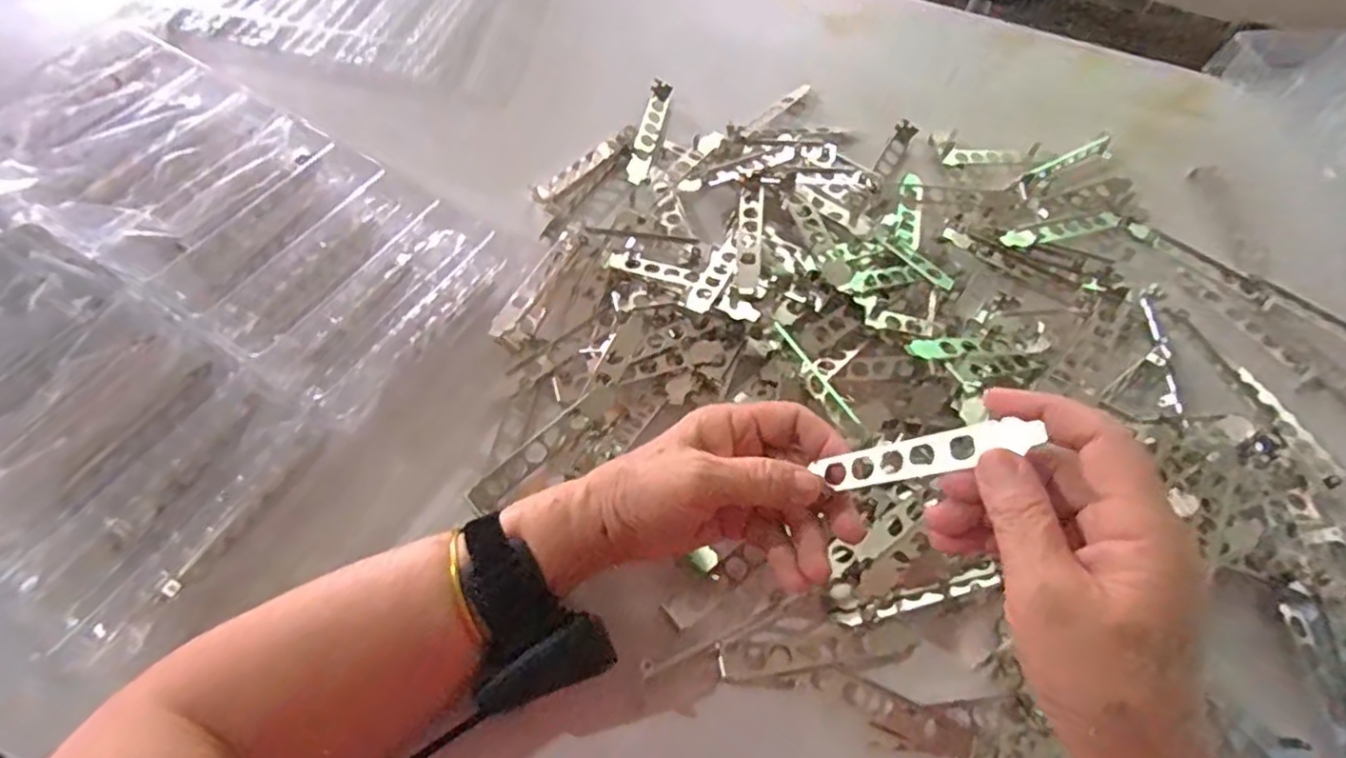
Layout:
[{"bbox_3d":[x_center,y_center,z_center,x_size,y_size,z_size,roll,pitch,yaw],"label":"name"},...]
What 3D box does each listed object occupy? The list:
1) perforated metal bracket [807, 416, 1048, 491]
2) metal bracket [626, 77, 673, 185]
[{"bbox_3d":[0.119,0.037,0.315,0.105,0.005,0.021,-19,44,38],"label":"perforated metal bracket"},{"bbox_3d":[-0.021,-0.224,0.585,0.019,0.008,0.124,11,61,4],"label":"metal bracket"}]

